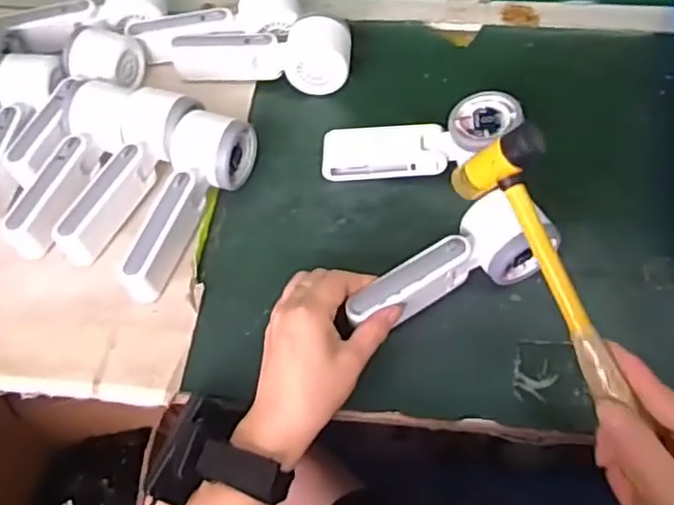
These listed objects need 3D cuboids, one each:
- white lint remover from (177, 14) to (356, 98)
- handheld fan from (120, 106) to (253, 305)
[{"bbox_3d":[-0.071,-0.181,0.617,0.165,0.043,0.059,4,59,6],"label":"white lint remover"},{"bbox_3d":[-0.119,-0.038,0.528,0.059,0.052,0.155,10,59,10],"label":"handheld fan"}]

